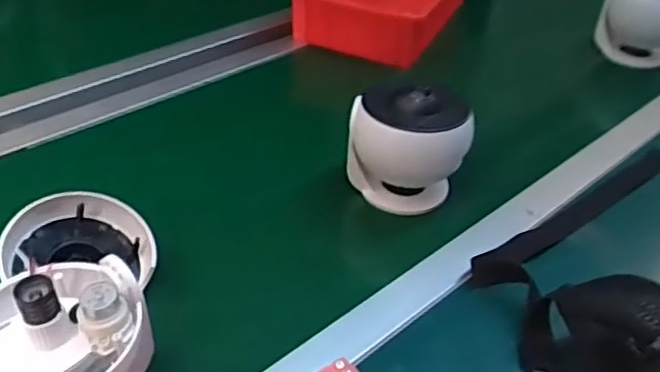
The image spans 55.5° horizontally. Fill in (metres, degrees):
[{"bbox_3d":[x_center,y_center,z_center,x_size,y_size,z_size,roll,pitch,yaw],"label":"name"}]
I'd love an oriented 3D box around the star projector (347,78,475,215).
[{"bbox_3d":[0.084,-0.043,0.635,0.102,0.119,0.093,-24,45,-28],"label":"star projector"}]

